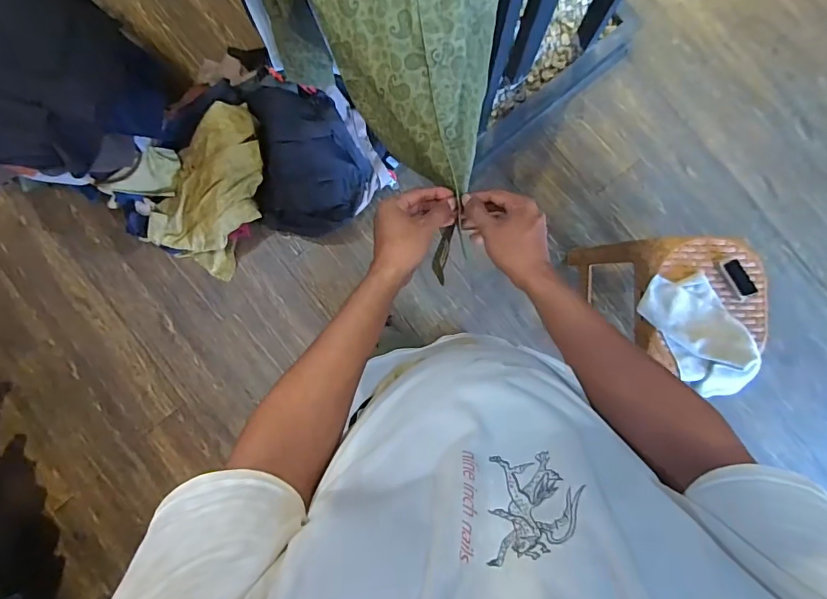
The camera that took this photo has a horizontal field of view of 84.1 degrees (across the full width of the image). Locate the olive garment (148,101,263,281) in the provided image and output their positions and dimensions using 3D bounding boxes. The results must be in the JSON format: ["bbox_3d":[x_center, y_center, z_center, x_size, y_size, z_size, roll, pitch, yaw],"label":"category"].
[{"bbox_3d":[-0.599,-0.338,1.405,0.295,0.152,0.489,31,89,4],"label":"olive garment"}]

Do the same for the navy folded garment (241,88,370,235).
[{"bbox_3d":[-0.305,-0.398,1.375,0.336,0.238,0.379,-3,87,2],"label":"navy folded garment"}]

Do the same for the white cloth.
[{"bbox_3d":[0.619,0.071,0.977,0.156,0.050,0.282,-33,86,1],"label":"white cloth"}]

